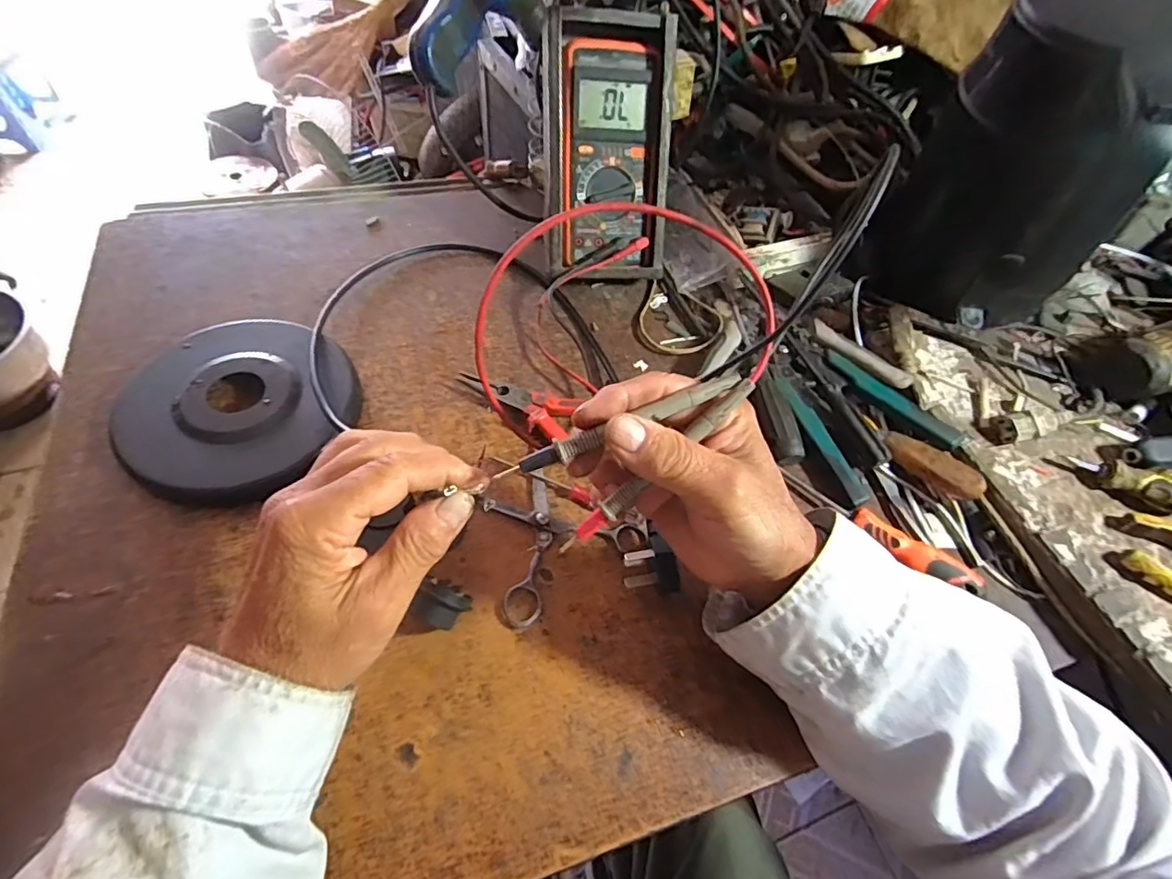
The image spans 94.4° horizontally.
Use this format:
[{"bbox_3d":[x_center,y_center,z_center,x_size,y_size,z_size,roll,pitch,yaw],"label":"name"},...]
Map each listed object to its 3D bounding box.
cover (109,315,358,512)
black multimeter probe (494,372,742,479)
[{"bbox_3d":[-0.252,-0.027,0.397,0.143,0.024,0.153,2,56,-4],"label":"cover"},{"bbox_3d":[0.017,-0.006,0.252,0.120,0.008,0.009,-22,60,-5],"label":"black multimeter probe"}]

